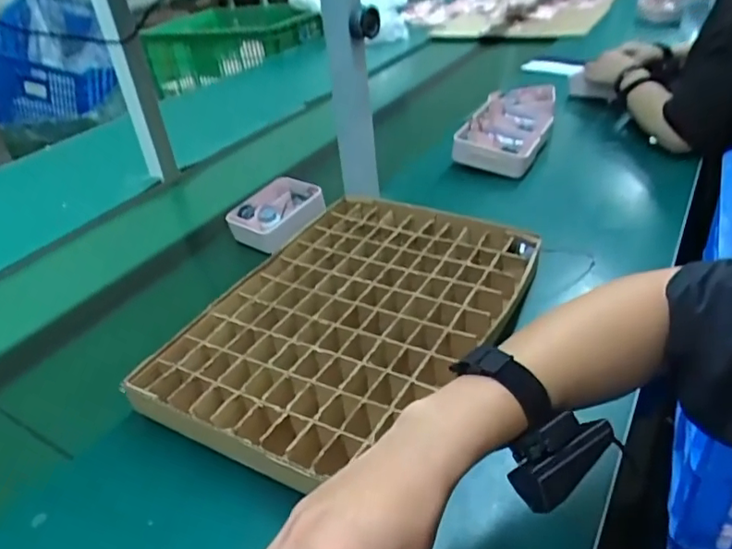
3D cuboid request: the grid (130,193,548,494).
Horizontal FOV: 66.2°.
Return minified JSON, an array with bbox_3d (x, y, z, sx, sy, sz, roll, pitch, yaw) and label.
[{"bbox_3d":[-0.010,0.046,0.625,0.292,0.057,0.414,14,39,26],"label":"grid"}]

